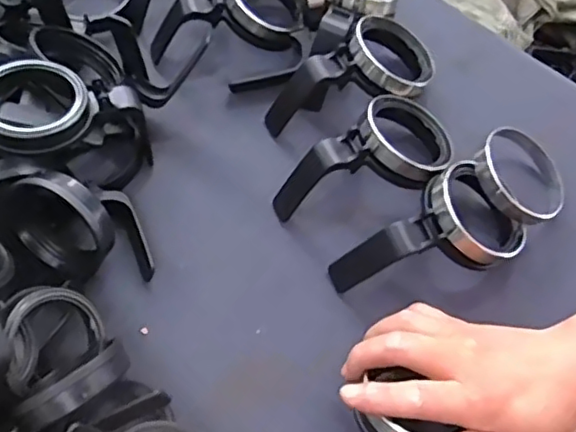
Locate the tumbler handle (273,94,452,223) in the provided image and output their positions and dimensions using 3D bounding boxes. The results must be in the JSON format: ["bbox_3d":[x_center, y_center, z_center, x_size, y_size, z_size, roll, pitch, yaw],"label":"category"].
[{"bbox_3d":[0.059,-0.038,0.448,0.137,0.053,0.081,-39,69,-14],"label":"tumbler handle"}]

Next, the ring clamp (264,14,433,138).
[{"bbox_3d":[0.047,-0.119,0.487,0.137,0.050,0.077,-7,65,0],"label":"ring clamp"}]

